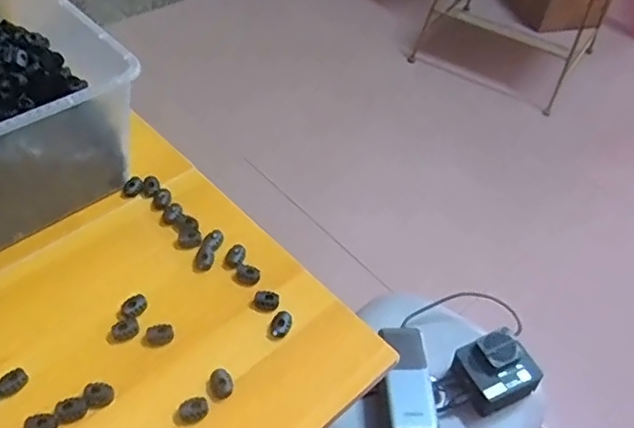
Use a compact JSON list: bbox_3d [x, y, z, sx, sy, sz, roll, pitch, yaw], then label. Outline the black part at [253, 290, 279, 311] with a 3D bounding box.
[{"bbox_3d":[-0.045,0.077,0.530,0.023,0.006,0.018,10,48,4],"label":"black part"}]

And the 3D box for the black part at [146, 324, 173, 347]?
[{"bbox_3d":[-0.132,0.102,0.500,0.022,0.007,0.018,-12,50,-15],"label":"black part"}]

